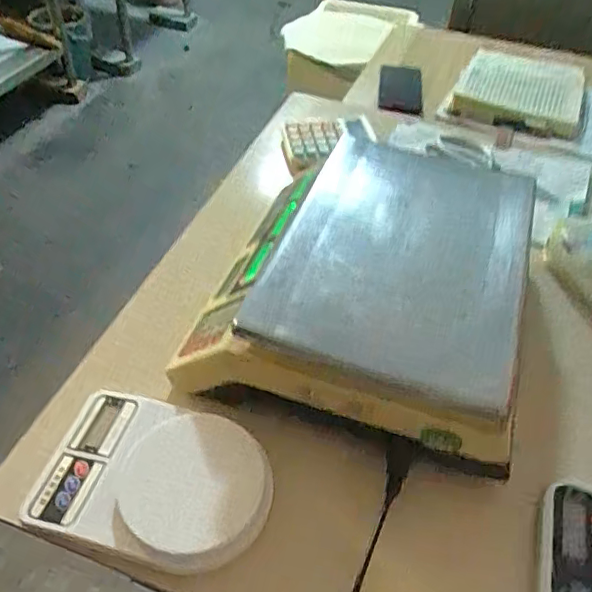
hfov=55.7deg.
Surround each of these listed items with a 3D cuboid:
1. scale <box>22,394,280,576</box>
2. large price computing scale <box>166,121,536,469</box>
[{"bbox_3d":[-0.116,0.146,0.467,0.198,0.040,0.133,13,49,10],"label":"scale"},{"bbox_3d":[0.080,-0.037,0.573,0.291,0.089,0.349,15,49,11],"label":"large price computing scale"}]

